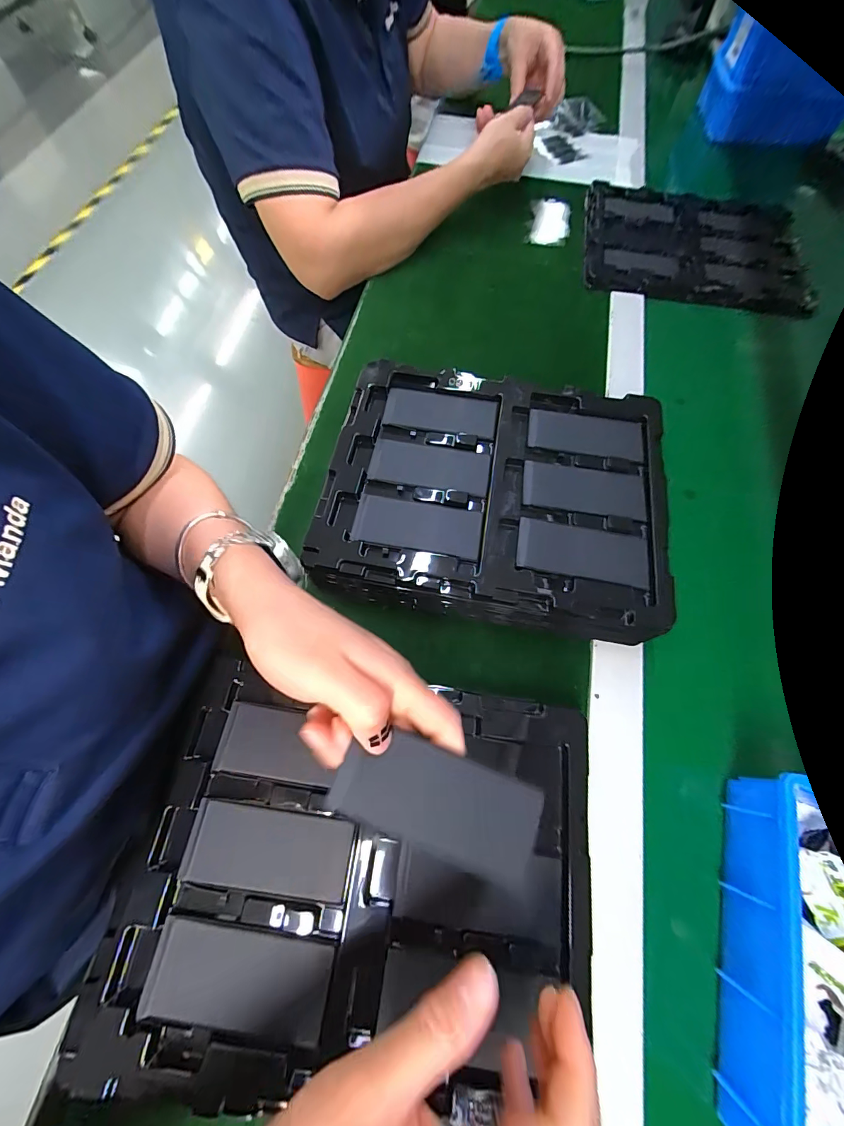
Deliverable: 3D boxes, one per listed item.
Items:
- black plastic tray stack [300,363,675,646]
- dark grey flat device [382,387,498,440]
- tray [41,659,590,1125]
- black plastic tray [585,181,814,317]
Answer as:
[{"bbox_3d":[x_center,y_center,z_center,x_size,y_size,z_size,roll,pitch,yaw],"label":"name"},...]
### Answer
[{"bbox_3d":[0.064,-0.058,0.359,0.272,0.065,0.218,8,68,3],"label":"black plastic tray stack"},{"bbox_3d":[0.017,-0.136,0.369,0.098,0.004,0.043,11,68,4],"label":"dark grey flat device"},{"bbox_3d":[-0.035,0.189,0.260,0.268,0.050,0.213,5,66,4],"label":"tray"},{"bbox_3d":[0.356,-0.418,0.535,0.274,0.019,0.214,11,68,4],"label":"black plastic tray"}]

